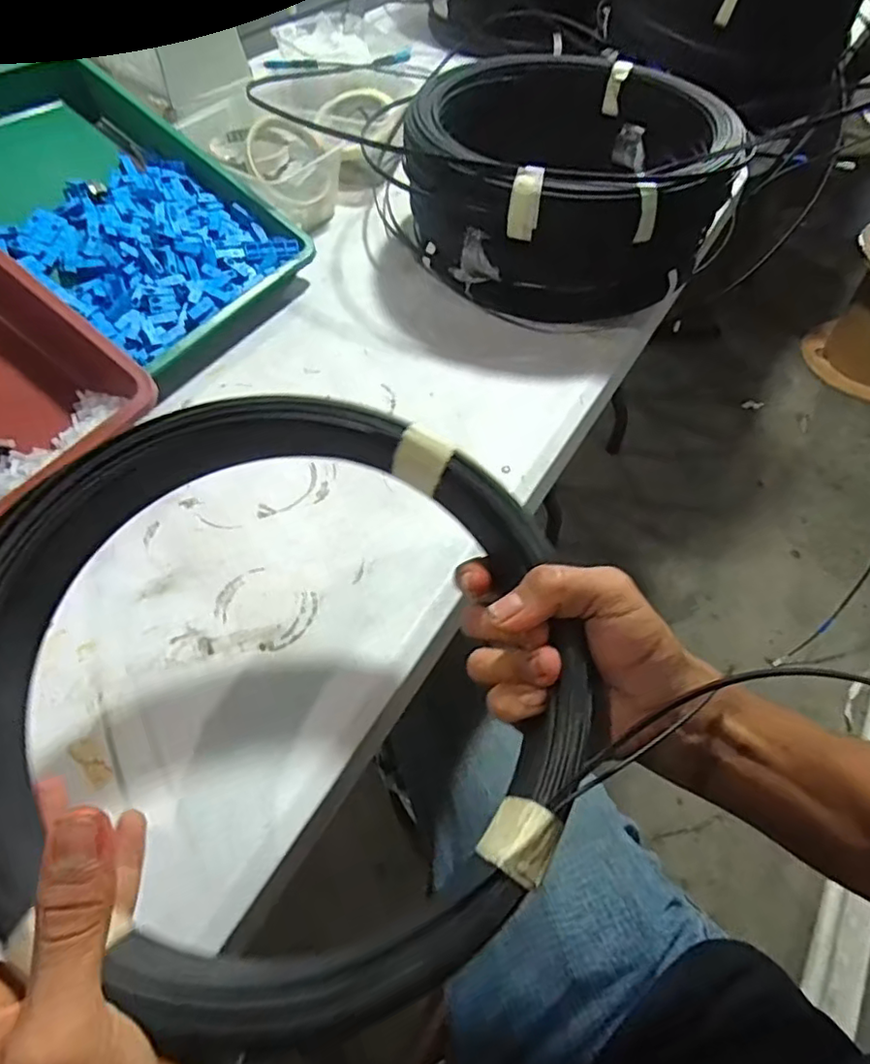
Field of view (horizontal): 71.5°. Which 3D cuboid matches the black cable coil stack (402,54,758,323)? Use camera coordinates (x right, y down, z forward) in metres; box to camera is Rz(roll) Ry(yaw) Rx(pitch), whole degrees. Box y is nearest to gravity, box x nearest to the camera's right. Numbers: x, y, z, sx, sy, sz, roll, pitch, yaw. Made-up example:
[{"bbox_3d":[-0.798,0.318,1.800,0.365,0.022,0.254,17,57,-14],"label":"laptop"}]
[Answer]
[{"bbox_3d":[0.121,-0.341,0.576,0.274,0.115,0.294,9,56,6],"label":"black cable coil stack"}]

